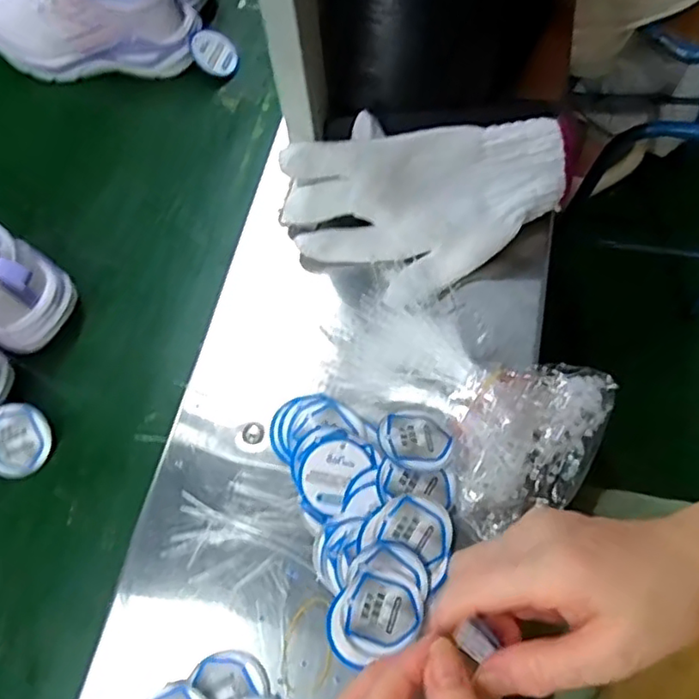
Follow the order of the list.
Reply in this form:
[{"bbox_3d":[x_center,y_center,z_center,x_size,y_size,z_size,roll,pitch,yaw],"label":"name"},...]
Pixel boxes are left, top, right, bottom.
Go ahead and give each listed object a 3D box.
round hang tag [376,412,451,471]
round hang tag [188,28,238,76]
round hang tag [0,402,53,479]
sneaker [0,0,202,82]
[{"bbox_3d":[0.042,0.058,0.400,0.046,0.004,0.039,20,48,5],"label":"round hang tag"},{"bbox_3d":[-0.130,-0.285,0.597,0.047,0.007,0.044,19,74,-19],"label":"round hang tag"},{"bbox_3d":[-0.241,0.067,0.447,0.048,0.006,0.051,0,87,-4],"label":"round hang tag"},{"bbox_3d":[-0.245,-0.317,0.577,0.203,0.105,0.069,-1,65,0],"label":"sneaker"}]

